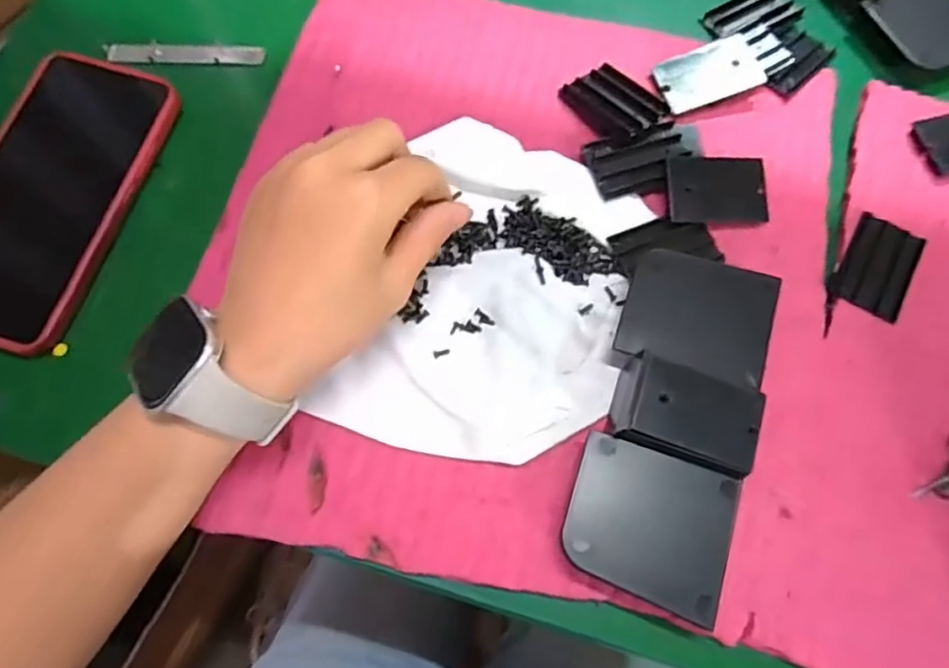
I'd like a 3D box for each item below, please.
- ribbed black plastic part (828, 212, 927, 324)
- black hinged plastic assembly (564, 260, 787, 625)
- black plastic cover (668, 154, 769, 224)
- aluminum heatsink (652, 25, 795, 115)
[{"bbox_3d":[0.215,-0.036,0.345,0.036,0.005,0.052,29,72,8],"label":"ribbed black plastic part"},{"bbox_3d":[0.092,0.037,0.298,0.069,0.033,0.160,19,71,4],"label":"black hinged plastic assembly"},{"bbox_3d":[0.130,-0.078,0.347,0.055,0.004,0.036,-2,85,-11],"label":"black plastic cover"},{"bbox_3d":[0.144,-0.153,0.377,0.078,0.013,0.036,-24,73,-11],"label":"aluminum heatsink"}]

